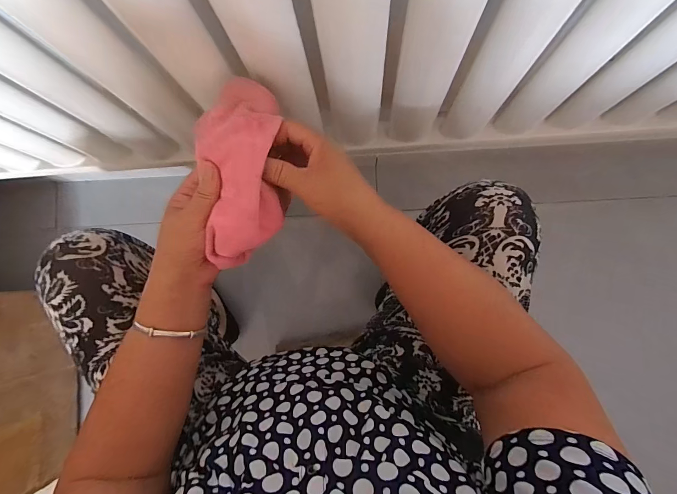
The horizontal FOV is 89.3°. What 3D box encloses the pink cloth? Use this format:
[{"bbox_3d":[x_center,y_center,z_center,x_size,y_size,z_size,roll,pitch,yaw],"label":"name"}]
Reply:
[{"bbox_3d":[-0.086,-0.066,0.313,0.071,0.047,0.166,3,96,6],"label":"pink cloth"}]

